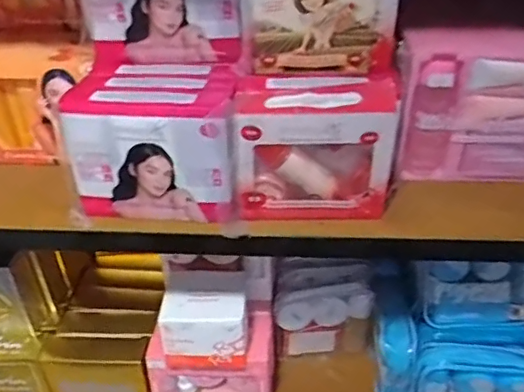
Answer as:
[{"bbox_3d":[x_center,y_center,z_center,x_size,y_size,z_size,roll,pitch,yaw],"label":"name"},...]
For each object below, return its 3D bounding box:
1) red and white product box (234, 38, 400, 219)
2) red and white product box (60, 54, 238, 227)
[{"bbox_3d":[0.045,-0.051,0.494,0.132,0.121,0.075,0,33,1],"label":"red and white product box"},{"bbox_3d":[-0.093,-0.054,0.518,0.140,0.113,0.114,1,33,3],"label":"red and white product box"}]

